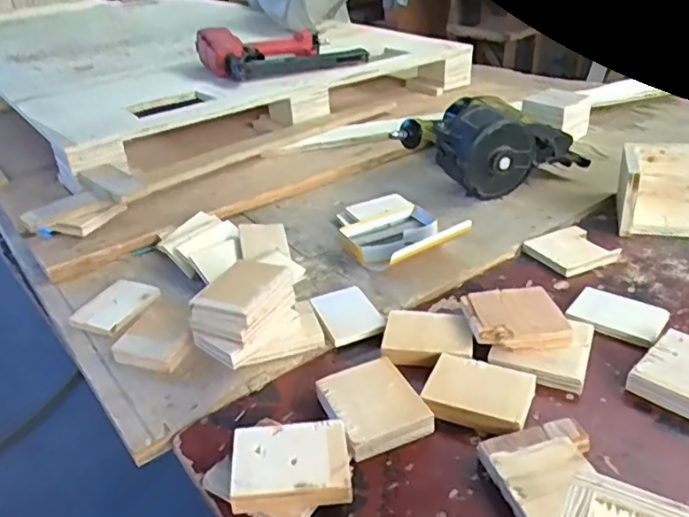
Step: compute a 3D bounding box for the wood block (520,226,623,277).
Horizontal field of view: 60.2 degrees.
[{"bbox_3d":[0.287,-0.011,0.758,0.095,0.010,0.089,-17,32,-18],"label":"wood block"}]

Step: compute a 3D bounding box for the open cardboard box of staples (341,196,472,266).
[{"bbox_3d":[0.069,-0.043,0.823,0.129,0.046,0.194,-17,32,-18],"label":"open cardboard box of staples"}]

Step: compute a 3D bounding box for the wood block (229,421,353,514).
[{"bbox_3d":[-0.042,0.163,0.472,0.091,0.016,0.069,-5,35,-4],"label":"wood block"}]

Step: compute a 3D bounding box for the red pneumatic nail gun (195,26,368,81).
[{"bbox_3d":[-0.144,-0.469,1.317,0.309,0.083,0.251,-20,36,-26],"label":"red pneumatic nail gun"}]

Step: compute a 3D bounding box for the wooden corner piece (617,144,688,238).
[{"bbox_3d":[0.464,-0.096,0.825,0.165,0.094,0.126,4,31,16],"label":"wooden corner piece"}]

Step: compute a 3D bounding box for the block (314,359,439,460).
[{"bbox_3d":[0.025,0.136,0.549,0.079,0.029,0.096,-18,32,-19],"label":"block"}]

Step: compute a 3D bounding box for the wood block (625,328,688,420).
[{"bbox_3d":[0.319,0.108,0.556,0.094,0.023,0.070,-30,37,-35],"label":"wood block"}]

